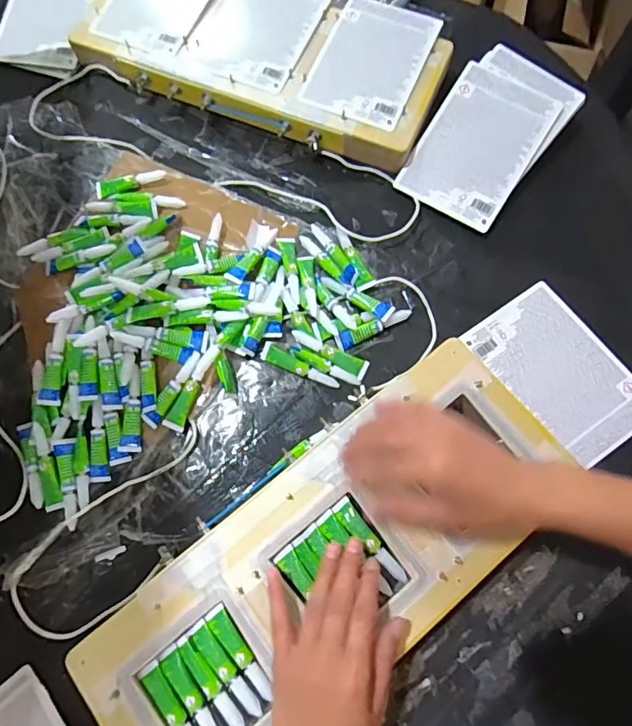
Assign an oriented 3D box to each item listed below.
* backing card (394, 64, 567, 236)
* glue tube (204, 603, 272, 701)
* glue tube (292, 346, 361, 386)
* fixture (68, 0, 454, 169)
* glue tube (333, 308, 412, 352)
[{"bbox_3d":[0.178,-0.239,0.533,0.114,0.008,0.168,32,88,9],"label":"backing card"},{"bbox_3d":[-0.061,0.229,0.385,0.017,0.006,0.075,-38,77,-10],"label":"glue tube"},{"bbox_3d":[0.009,0.003,0.479,0.073,0.012,0.014,26,75,8],"label":"glue tube"},{"bbox_3d":[-0.060,-0.377,0.581,0.414,0.043,0.204,24,75,7],"label":"fixture"},{"bbox_3d":[0.058,-0.037,0.490,0.081,0.014,0.017,-26,75,-7],"label":"glue tube"}]

